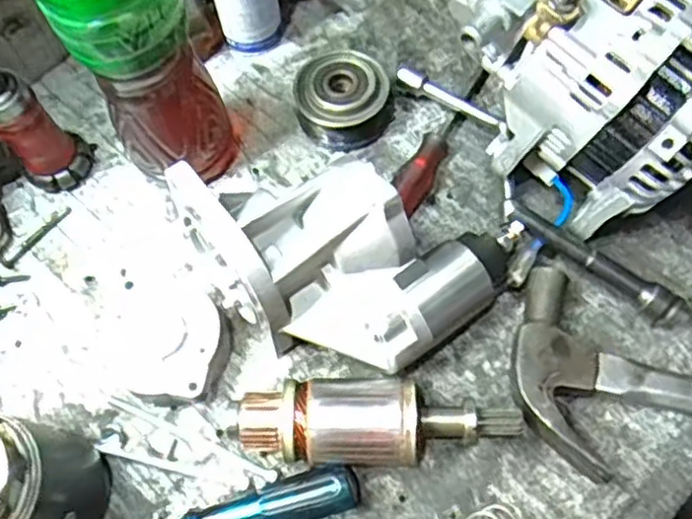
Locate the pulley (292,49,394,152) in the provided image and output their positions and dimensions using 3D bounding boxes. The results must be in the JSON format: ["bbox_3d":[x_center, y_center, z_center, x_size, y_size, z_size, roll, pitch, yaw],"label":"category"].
[{"bbox_3d":[-0.003,-0.123,0.534,0.067,0.043,0.063,-1,64,2],"label":"pulley"}]

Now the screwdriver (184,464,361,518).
[{"bbox_3d":[-0.086,0.159,0.419,0.190,0.026,0.029,-12,64,-3],"label":"screwdriver"}]

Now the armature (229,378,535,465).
[{"bbox_3d":[0.017,0.102,0.425,0.176,0.052,0.051,-3,64,1],"label":"armature"}]

